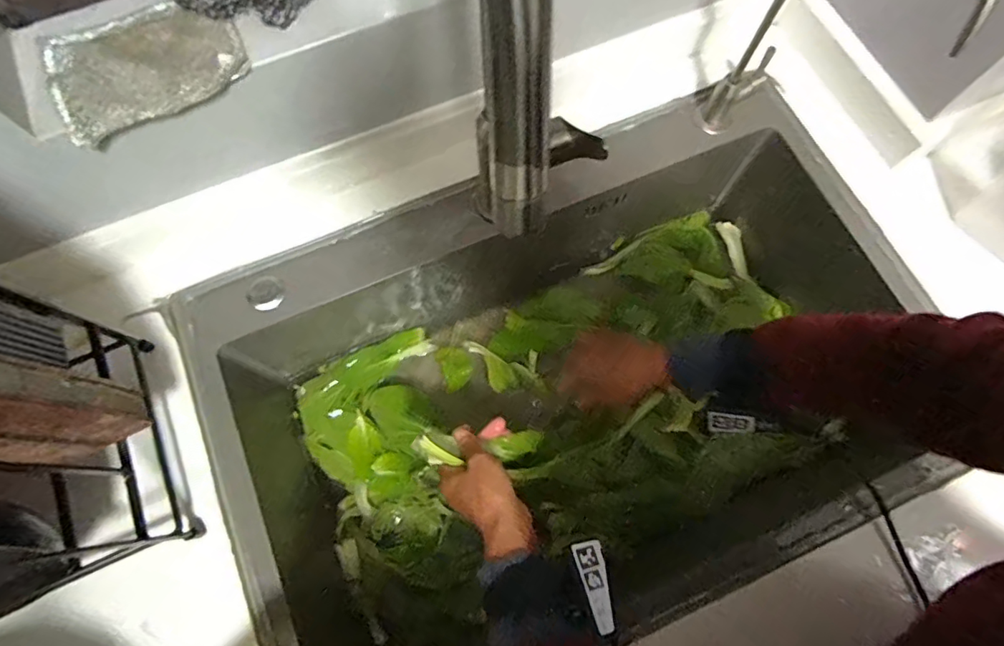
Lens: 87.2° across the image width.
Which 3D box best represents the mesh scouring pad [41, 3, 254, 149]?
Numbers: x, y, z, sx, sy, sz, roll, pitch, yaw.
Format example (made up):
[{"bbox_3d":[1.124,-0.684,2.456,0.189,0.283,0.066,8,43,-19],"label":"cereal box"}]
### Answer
[{"bbox_3d":[-0.265,-0.195,0.393,0.133,0.018,0.090,-27,75,-8],"label":"mesh scouring pad"}]

